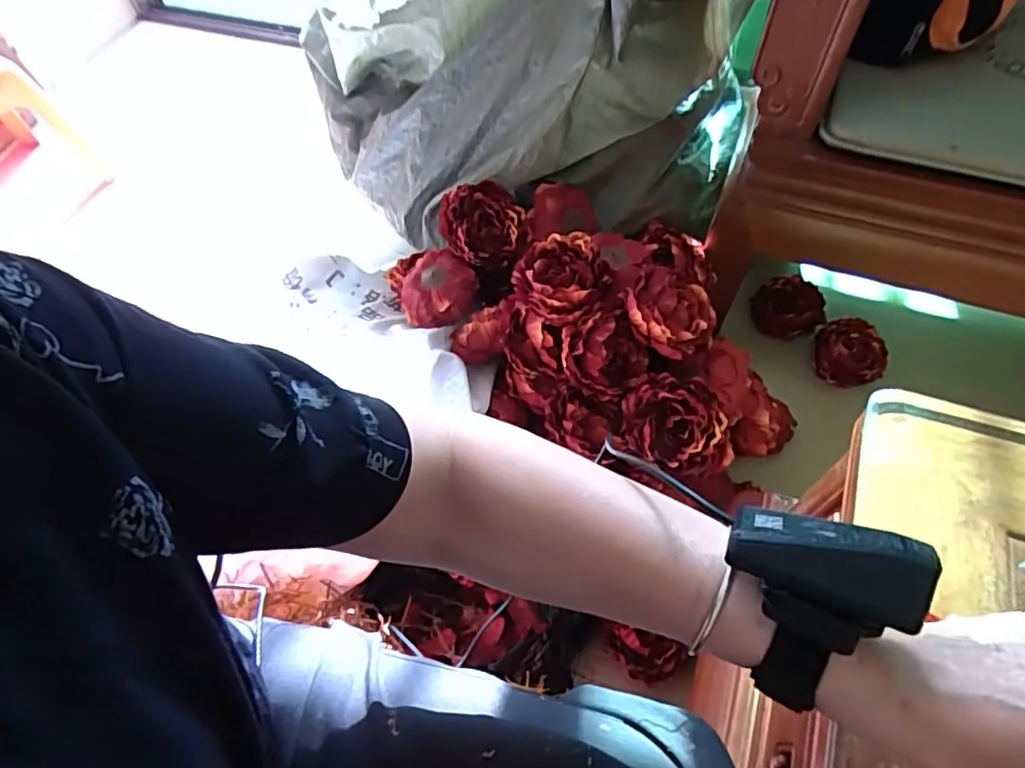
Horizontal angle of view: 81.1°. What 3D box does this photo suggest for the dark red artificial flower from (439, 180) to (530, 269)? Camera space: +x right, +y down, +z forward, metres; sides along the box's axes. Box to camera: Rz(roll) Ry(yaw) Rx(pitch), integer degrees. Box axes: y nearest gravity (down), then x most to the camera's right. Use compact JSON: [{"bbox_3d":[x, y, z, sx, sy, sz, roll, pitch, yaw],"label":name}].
[{"bbox_3d":[-0.038,-0.220,0.835,0.110,0.114,0.065,-16,18,5],"label":"dark red artificial flower"}]

